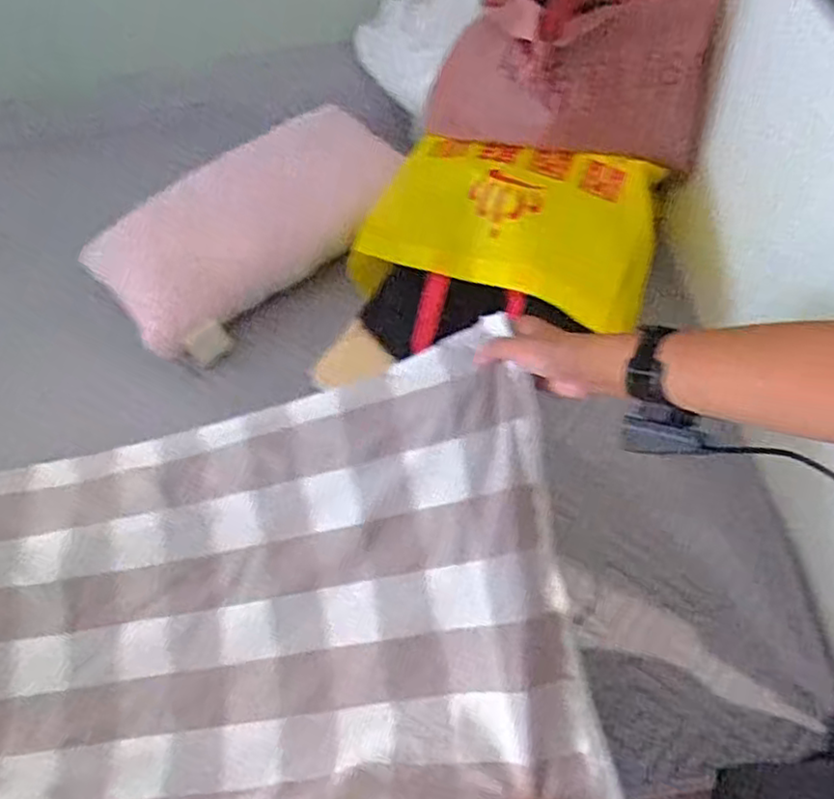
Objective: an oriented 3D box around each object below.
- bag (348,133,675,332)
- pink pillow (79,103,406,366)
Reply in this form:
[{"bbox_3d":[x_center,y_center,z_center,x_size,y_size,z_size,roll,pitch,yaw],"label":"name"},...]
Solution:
[{"bbox_3d":[0.120,-0.229,0.923,0.380,0.139,0.189,9,61,8],"label":"bag"},{"bbox_3d":[-0.223,-0.262,1.014,0.216,0.161,0.477,30,66,19],"label":"pink pillow"}]

